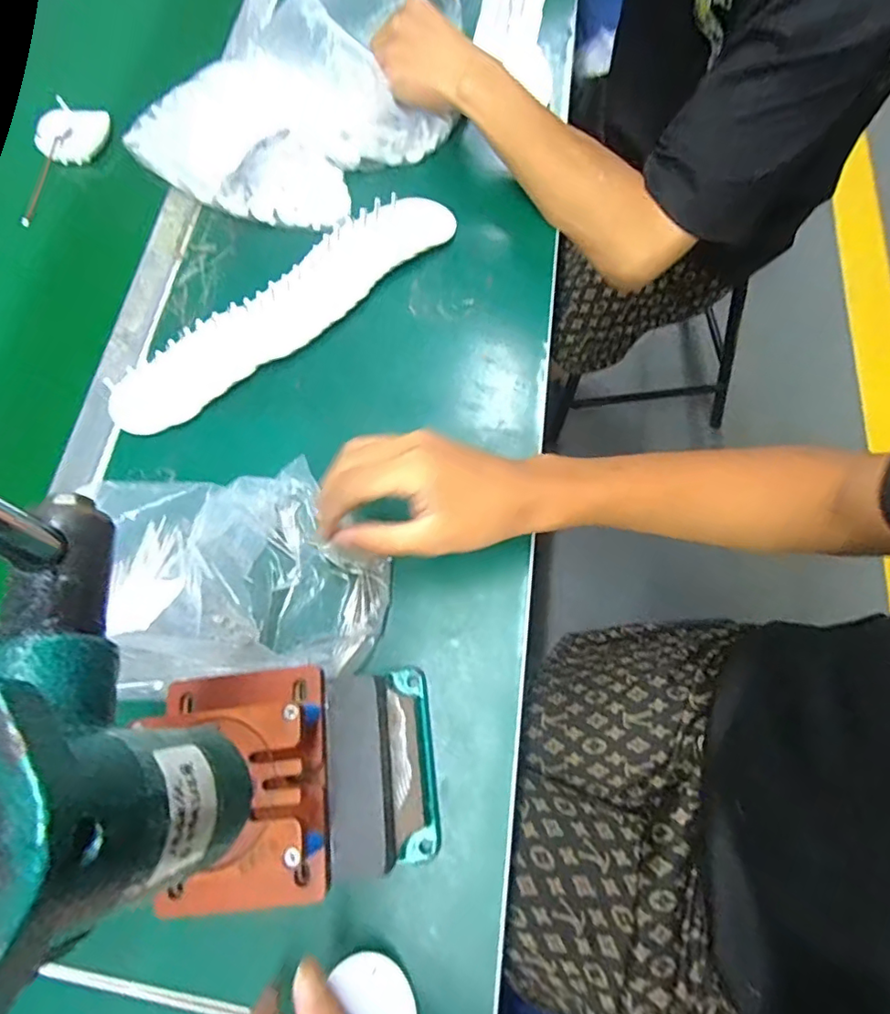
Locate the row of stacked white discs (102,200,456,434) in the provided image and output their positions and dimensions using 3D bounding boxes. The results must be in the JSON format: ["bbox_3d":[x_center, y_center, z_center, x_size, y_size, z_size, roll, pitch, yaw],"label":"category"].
[{"bbox_3d":[-0.129,-0.169,0.468,0.325,0.032,0.057,-39,72,-11],"label":"row of stacked white discs"}]

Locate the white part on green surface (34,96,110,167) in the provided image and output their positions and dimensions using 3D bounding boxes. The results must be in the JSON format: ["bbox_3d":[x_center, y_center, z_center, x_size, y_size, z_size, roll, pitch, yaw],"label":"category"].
[{"bbox_3d":[-0.396,-0.397,0.591,0.071,0.020,0.061,11,70,7],"label":"white part on green surface"}]

